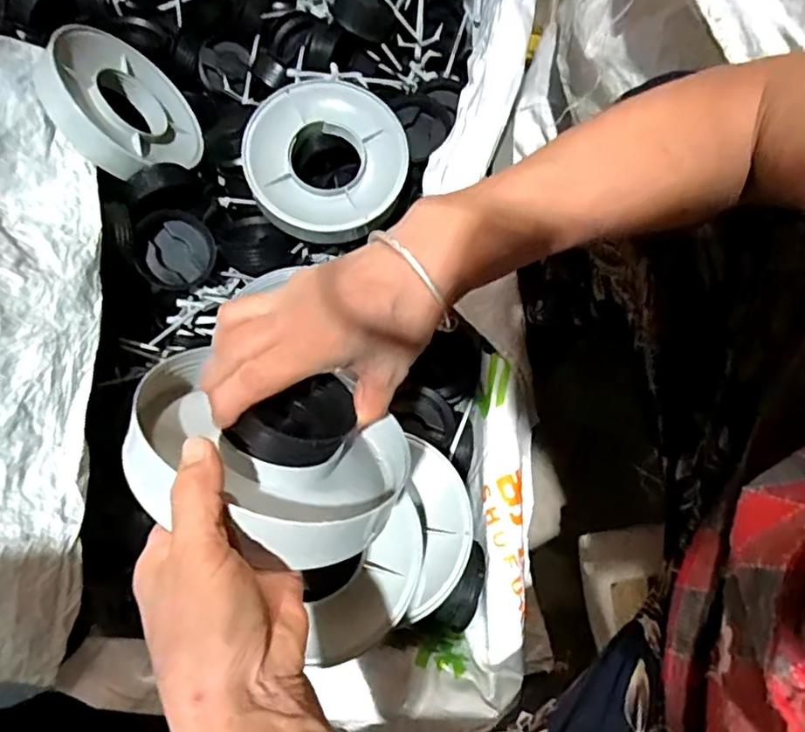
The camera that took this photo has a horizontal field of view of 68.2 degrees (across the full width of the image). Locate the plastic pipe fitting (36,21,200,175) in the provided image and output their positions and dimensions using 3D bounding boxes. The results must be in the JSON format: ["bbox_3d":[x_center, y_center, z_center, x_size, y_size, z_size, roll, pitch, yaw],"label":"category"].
[{"bbox_3d":[-0.276,-0.260,0.594,0.030,0.161,0.145,-24,96,28],"label":"plastic pipe fitting"}]

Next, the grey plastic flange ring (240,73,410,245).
[{"bbox_3d":[-0.073,-0.201,0.577,0.149,0.042,0.151,1,71,-2],"label":"grey plastic flange ring"}]

